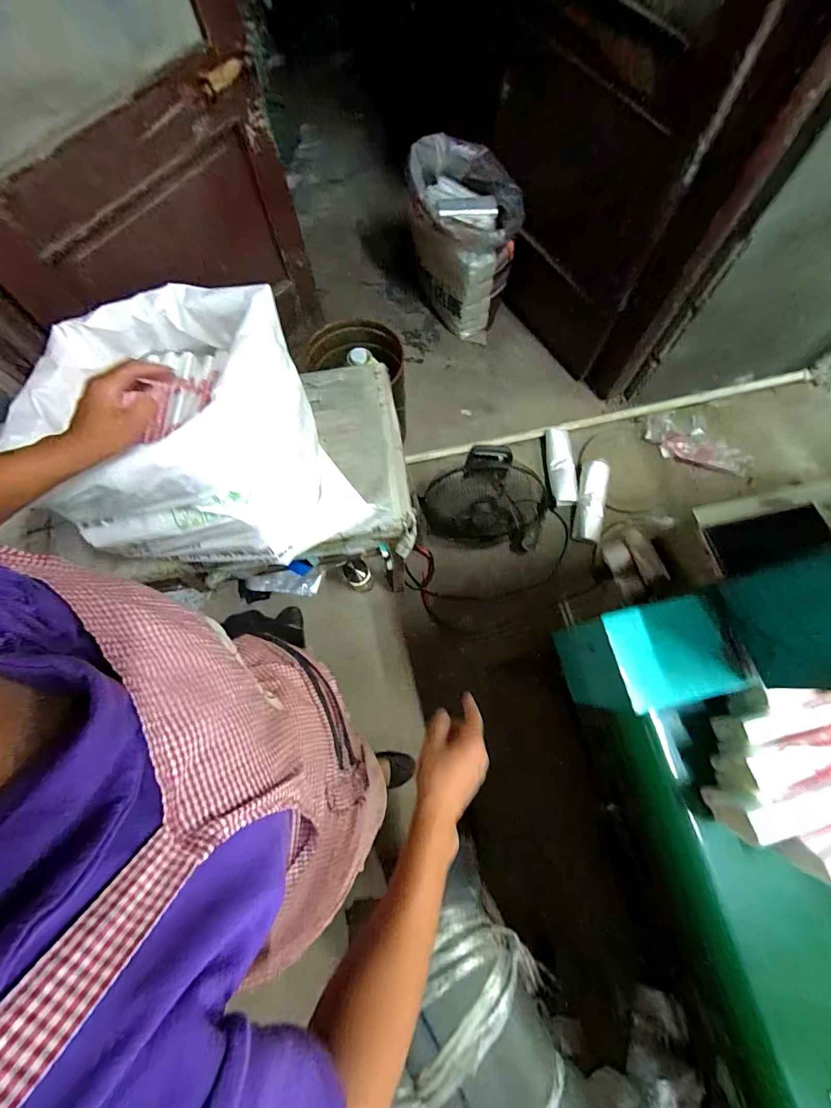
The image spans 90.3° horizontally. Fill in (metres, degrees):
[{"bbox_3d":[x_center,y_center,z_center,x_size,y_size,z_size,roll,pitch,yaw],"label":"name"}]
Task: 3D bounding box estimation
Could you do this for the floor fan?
[{"bbox_3d":[0.198,-0.147,1.199,0.356,0.287,0.203,2,73,0],"label":"floor fan"}]

